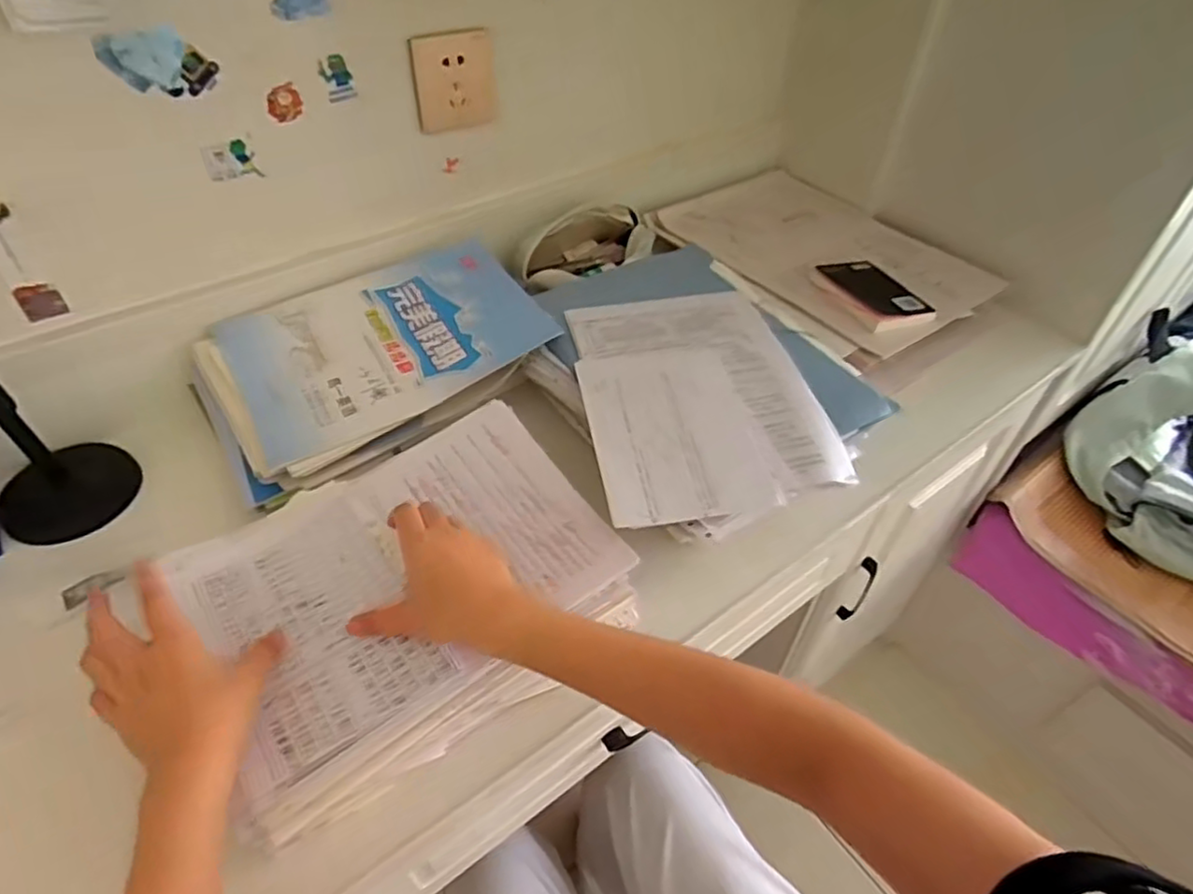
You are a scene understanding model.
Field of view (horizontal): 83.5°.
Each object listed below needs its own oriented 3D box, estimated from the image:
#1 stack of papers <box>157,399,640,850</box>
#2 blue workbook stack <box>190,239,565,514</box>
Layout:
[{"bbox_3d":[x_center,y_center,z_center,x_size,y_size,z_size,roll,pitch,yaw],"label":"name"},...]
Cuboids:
[{"bbox_3d":[-0.144,0.110,0.509,0.298,0.065,0.236,-25,52,-24],"label":"stack of papers"},{"bbox_3d":[-0.226,-0.093,0.673,0.312,0.073,0.223,-30,53,-27],"label":"blue workbook stack"}]

